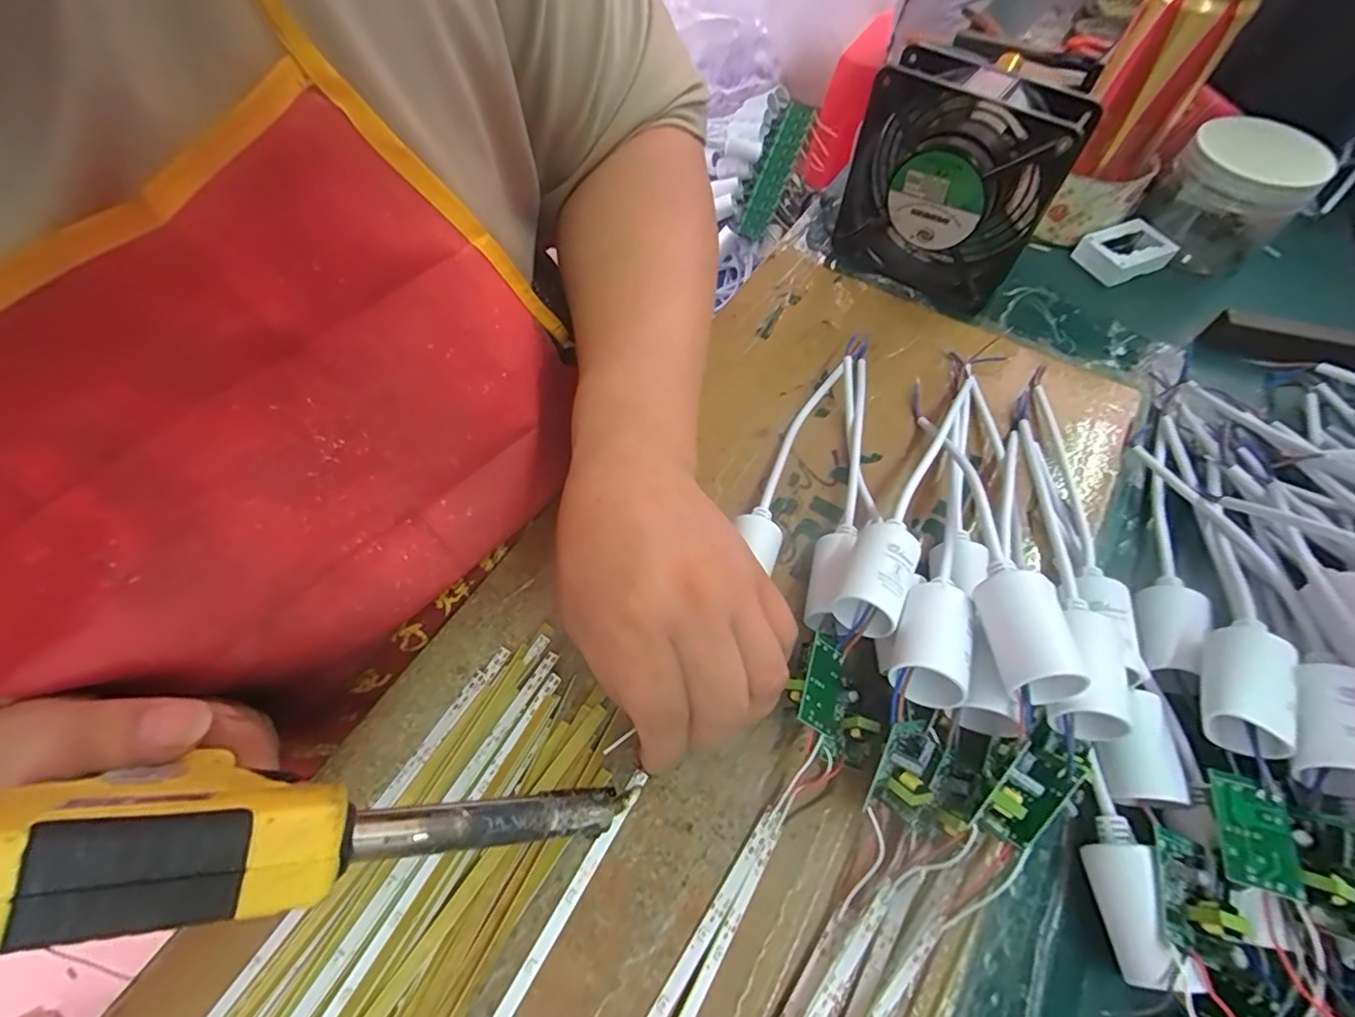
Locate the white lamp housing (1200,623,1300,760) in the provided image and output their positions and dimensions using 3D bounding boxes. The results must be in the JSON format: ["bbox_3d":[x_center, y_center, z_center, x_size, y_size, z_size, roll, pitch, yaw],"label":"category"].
[{"bbox_3d":[0.229,0.071,0.228,0.028,0.022,0.047,35,66,19],"label":"white lamp housing"}]

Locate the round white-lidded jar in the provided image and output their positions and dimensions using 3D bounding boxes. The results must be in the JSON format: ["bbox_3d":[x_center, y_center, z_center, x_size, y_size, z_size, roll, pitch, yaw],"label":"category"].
[{"bbox_3d":[0.391,-0.225,0.412,0.082,0.073,0.087,0,60,0],"label":"round white-lidded jar"}]

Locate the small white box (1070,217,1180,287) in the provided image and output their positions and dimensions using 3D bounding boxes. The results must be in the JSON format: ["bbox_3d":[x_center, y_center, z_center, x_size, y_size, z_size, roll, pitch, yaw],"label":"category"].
[{"bbox_3d":[0.329,-0.189,0.420,0.054,0.023,0.042,-16,61,-9],"label":"small white box"}]

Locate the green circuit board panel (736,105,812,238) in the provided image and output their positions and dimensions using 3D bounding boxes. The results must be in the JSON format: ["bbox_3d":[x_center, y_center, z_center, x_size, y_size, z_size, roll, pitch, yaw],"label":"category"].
[{"bbox_3d":[0.130,-0.451,0.757,0.039,0.010,0.202,23,86,-5],"label":"green circuit board panel"}]

